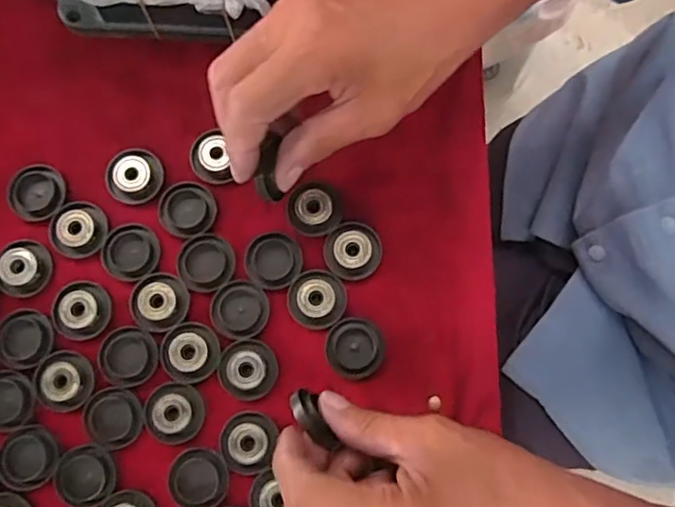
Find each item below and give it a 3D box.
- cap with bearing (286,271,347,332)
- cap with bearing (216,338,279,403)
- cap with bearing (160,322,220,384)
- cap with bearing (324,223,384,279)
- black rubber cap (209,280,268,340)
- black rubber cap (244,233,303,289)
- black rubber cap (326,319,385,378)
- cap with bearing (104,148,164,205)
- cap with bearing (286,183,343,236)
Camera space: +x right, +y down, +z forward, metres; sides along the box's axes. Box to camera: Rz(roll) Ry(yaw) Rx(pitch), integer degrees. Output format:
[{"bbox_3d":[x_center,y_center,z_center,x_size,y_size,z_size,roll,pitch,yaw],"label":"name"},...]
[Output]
[{"bbox_3d":[-0.012,0.026,0.348,0.033,0.006,0.032,0,80,1],"label":"cap with bearing"},{"bbox_3d":[-0.050,0.065,0.342,0.033,0.005,0.033,0,80,1],"label":"cap with bearing"},{"bbox_3d":[-0.083,0.055,0.342,0.032,0.005,0.032,0,80,1],"label":"cap with bearing"},{"bbox_3d":[0.009,-0.002,0.354,0.032,0.009,0.032,0,80,1],"label":"cap with bearing"},{"bbox_3d":[-0.056,0.032,0.348,0.032,0.004,0.032,0,80,1],"label":"black rubber cap"},{"bbox_3d":[-0.037,0.004,0.352,0.032,0.004,0.031,0,80,1],"label":"black rubber cap"},{"bbox_3d":[0.009,0.054,0.347,0.032,0.004,0.033,0,80,1],"label":"black rubber cap"},{"bbox_3d":[-0.121,-0.046,0.362,0.034,0.008,0.033,0,80,1],"label":"cap with bearing"},{"bbox_3d":[-0.014,-0.026,0.355,0.031,0.007,0.030,0,80,1],"label":"cap with bearing"}]

